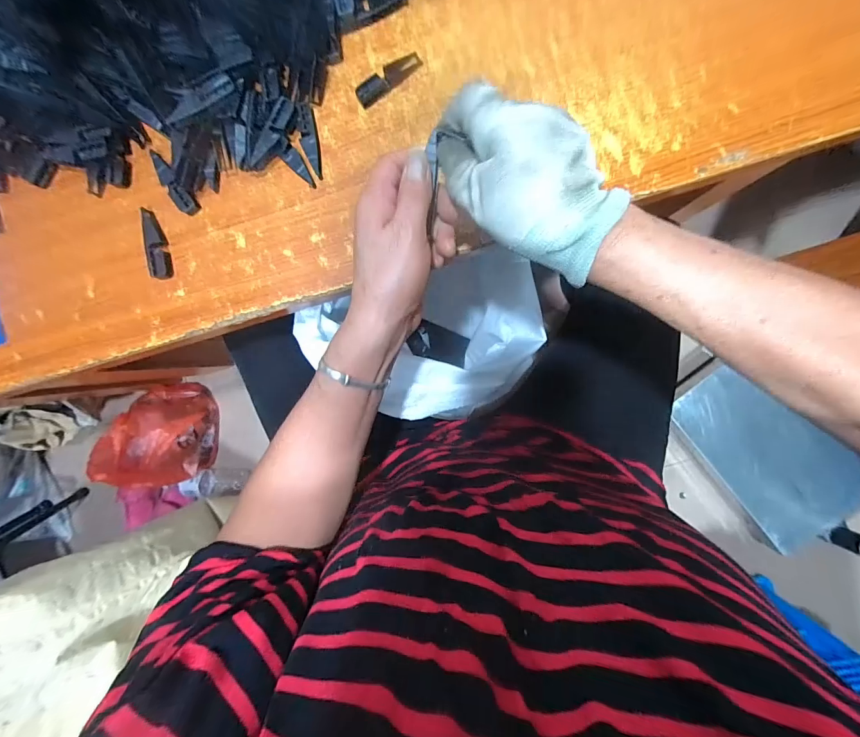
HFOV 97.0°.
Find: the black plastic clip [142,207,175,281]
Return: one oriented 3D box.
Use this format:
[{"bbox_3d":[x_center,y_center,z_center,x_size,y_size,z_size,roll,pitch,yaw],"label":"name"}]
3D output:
[{"bbox_3d":[-0.259,-0.118,0.360,0.018,0.012,0.066,-10,90,4],"label":"black plastic clip"}]

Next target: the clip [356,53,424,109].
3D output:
[{"bbox_3d":[-0.038,-0.267,0.346,0.067,0.013,0.016,-38,88,4],"label":"clip"}]

